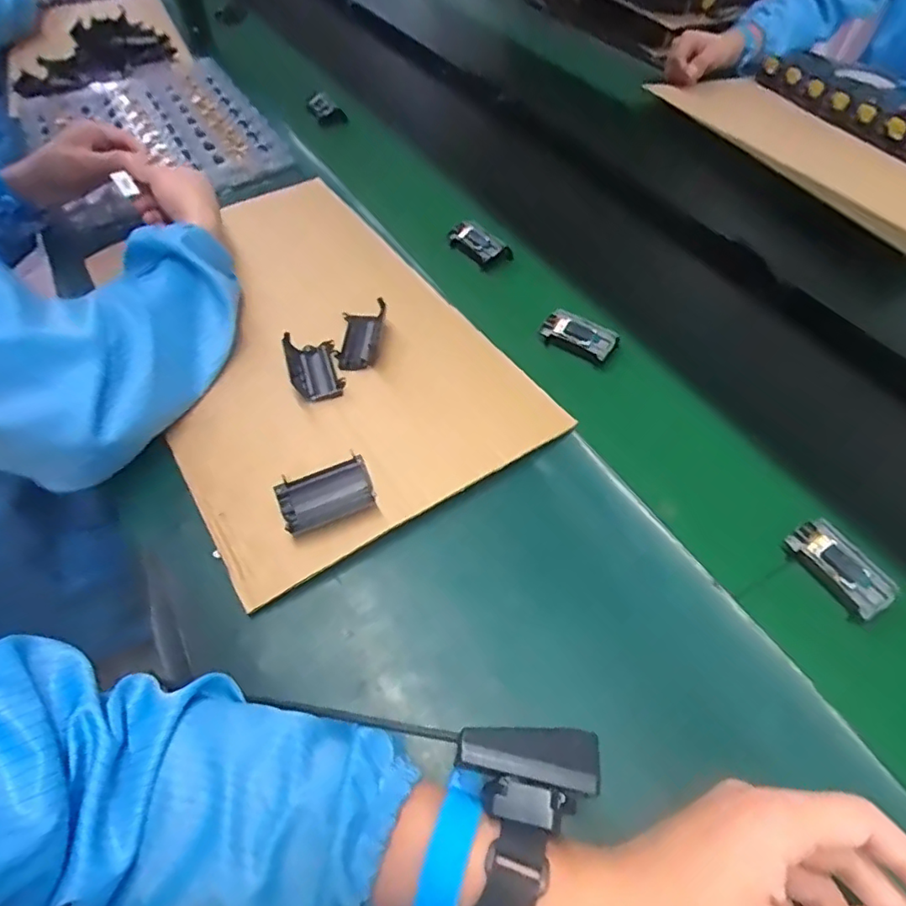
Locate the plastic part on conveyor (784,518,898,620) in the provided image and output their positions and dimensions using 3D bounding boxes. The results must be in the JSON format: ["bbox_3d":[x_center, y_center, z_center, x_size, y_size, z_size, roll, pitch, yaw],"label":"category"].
[{"bbox_3d":[0.275,0.081,0.416,0.035,0.013,0.070,-38,59,6],"label":"plastic part on conveyor"}]

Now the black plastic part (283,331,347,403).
[{"bbox_3d":[-0.128,-0.078,0.541,0.044,0.022,0.075,-14,55,-12],"label":"black plastic part"}]

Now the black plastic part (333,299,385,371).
[{"bbox_3d":[-0.088,-0.113,0.554,0.038,0.019,0.071,6,53,3],"label":"black plastic part"}]

